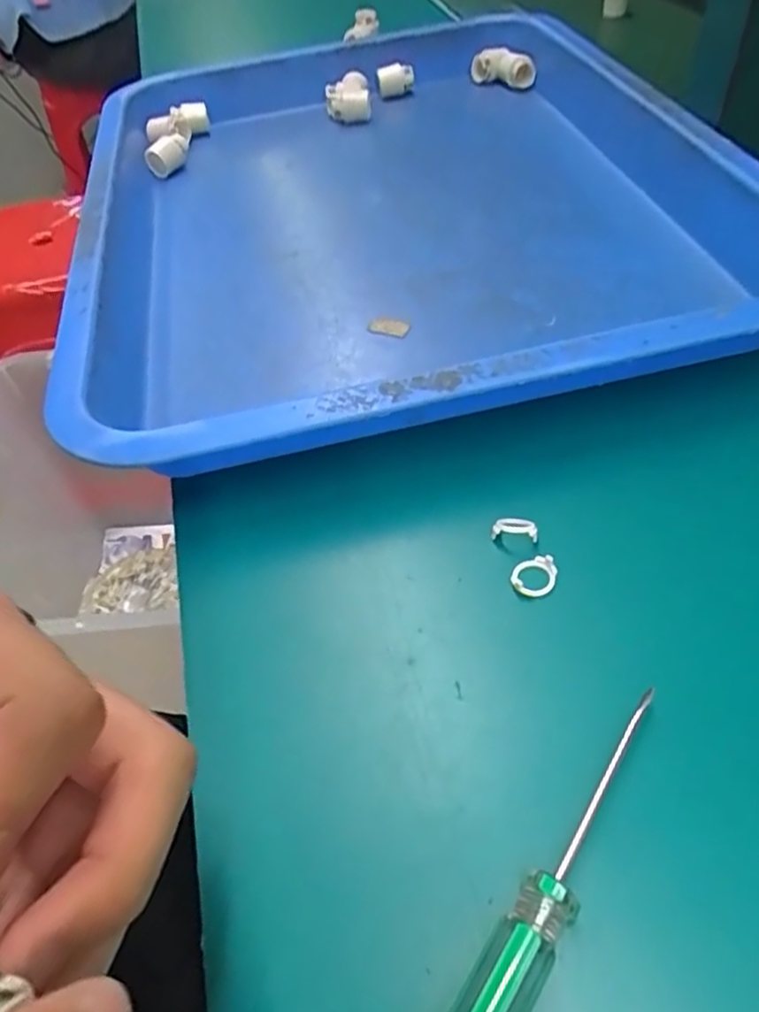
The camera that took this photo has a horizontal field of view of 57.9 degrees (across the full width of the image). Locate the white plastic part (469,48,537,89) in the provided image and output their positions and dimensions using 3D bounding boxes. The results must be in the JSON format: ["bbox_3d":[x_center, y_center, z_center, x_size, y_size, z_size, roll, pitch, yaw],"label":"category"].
[{"bbox_3d":[0.098,-0.346,0.542,0.051,0.023,0.031,8,50,13],"label":"white plastic part"}]

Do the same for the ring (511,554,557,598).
[{"bbox_3d":[0.053,0.024,0.236,0.015,0.006,0.015,-3,49,4],"label":"ring"}]

